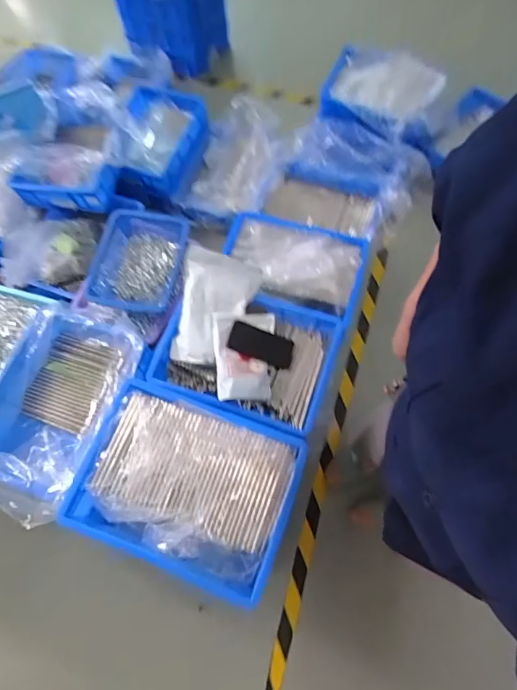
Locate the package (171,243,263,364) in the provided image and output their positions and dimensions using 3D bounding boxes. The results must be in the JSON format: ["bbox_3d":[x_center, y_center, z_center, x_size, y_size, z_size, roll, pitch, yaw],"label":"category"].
[{"bbox_3d":[-0.106,-0.088,1.045,0.178,0.116,0.287,7,68,5],"label":"package"}]

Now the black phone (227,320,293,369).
[{"bbox_3d":[0.007,0.000,1.020,0.166,0.015,0.079,22,72,-16],"label":"black phone"}]

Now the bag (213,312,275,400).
[{"bbox_3d":[-0.030,0.026,1.003,0.151,0.030,0.213,1,66,-17],"label":"bag"}]

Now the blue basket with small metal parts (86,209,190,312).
[{"bbox_3d":[-0.367,-0.232,1.223,0.259,0.105,0.312,9,68,6],"label":"blue basket with small metal parts"}]

